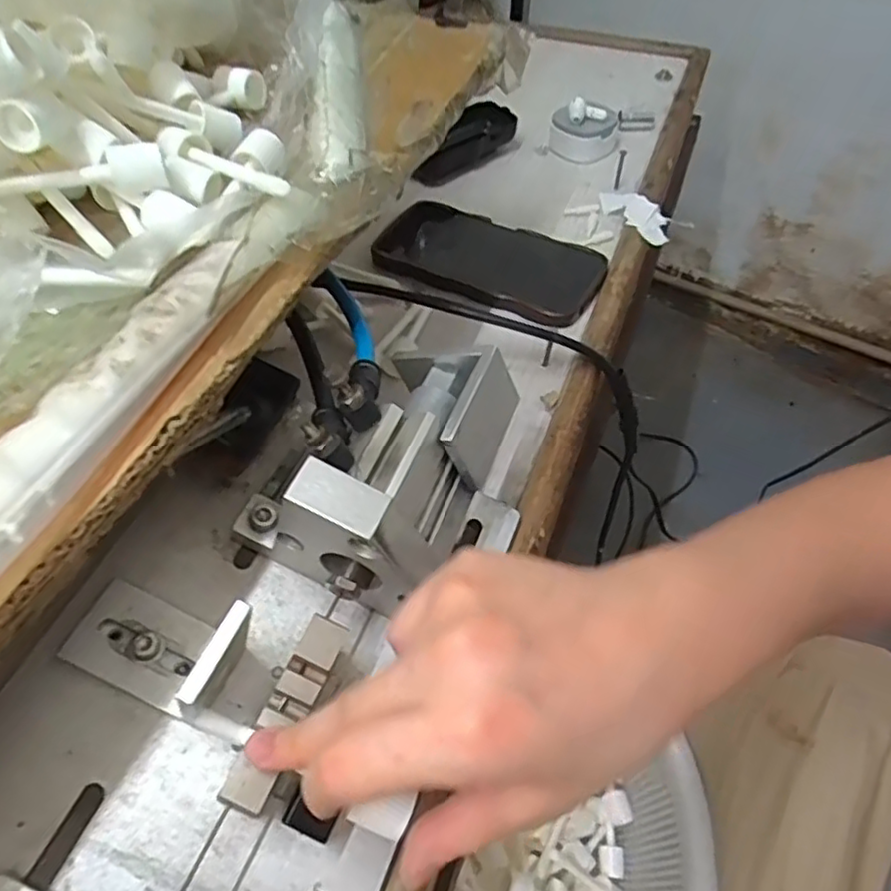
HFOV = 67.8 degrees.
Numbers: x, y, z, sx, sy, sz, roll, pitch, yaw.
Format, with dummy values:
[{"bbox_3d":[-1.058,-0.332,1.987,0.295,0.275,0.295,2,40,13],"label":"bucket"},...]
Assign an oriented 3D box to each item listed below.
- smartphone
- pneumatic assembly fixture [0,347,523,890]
[{"bbox_3d":[0.031,-0.144,0.493,0.169,0.011,0.082,25,57,18],"label":"smartphone"},{"bbox_3d":[-0.077,0.102,0.242,0.132,0.103,0.364,14,57,11],"label":"pneumatic assembly fixture"}]

